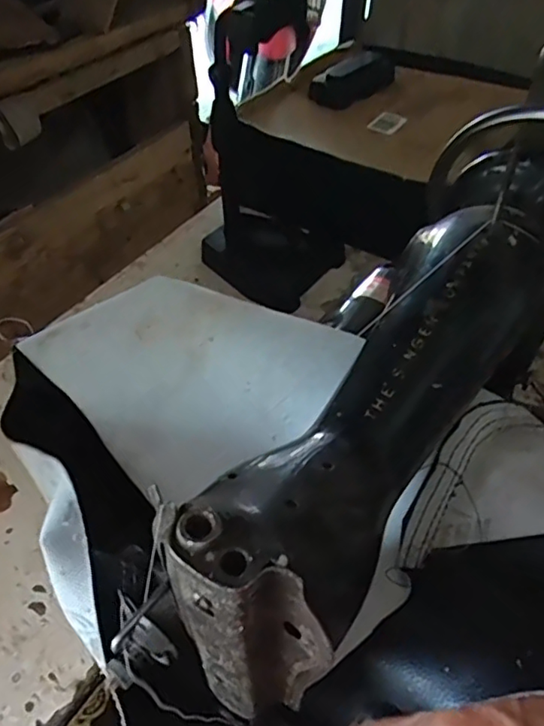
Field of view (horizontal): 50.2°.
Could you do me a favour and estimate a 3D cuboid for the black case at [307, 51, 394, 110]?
[{"bbox_3d":[0.093,-0.330,0.678,0.098,0.040,0.036,-27,53,-25],"label":"black case"}]

